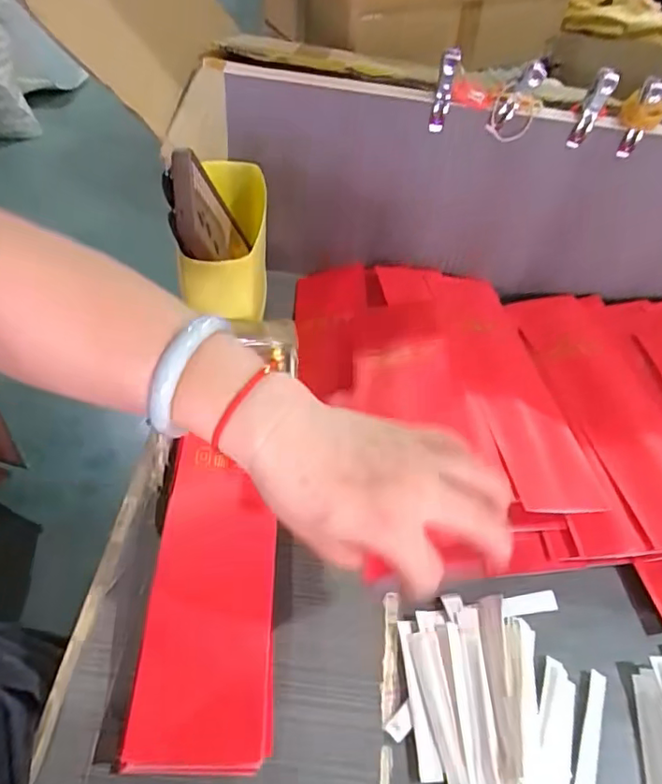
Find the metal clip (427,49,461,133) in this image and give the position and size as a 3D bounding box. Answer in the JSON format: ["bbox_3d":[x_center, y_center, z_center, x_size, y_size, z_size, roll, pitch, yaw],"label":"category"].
[{"bbox_3d":[0.093,-0.247,0.460,0.013,0.065,0.019,15,51,6],"label":"metal clip"}]

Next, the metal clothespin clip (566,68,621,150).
[{"bbox_3d":[0.212,-0.228,0.452,0.016,0.062,0.019,27,53,15],"label":"metal clothespin clip"}]

